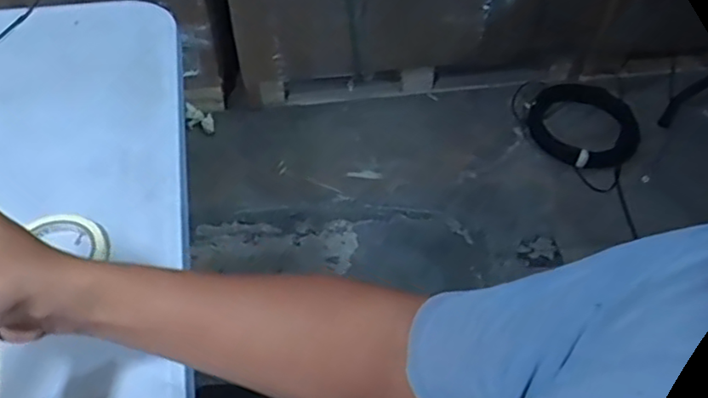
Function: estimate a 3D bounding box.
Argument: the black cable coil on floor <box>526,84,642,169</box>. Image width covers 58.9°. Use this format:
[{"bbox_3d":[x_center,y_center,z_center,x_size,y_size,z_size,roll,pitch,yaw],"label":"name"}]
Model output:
[{"bbox_3d":[0.644,-0.218,1.740,0.301,0.056,0.311,34,56,24],"label":"black cable coil on floor"}]

